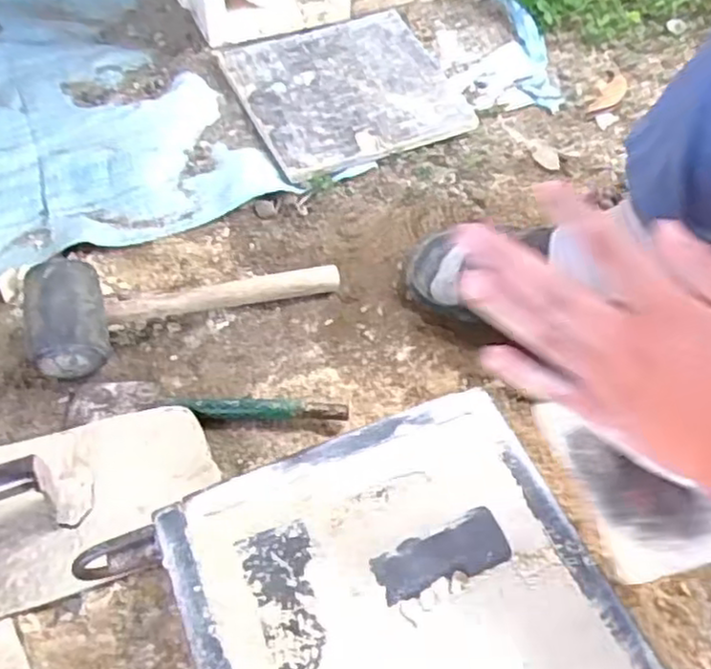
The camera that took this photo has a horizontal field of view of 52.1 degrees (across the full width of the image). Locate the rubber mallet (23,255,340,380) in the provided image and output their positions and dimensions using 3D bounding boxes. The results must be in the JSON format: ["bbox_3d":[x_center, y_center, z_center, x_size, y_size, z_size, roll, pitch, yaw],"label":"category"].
[{"bbox_3d":[-0.156,-0.040,0.683,0.283,0.071,0.087,-16,55,-16],"label":"rubber mallet"}]

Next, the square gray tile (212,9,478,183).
[{"bbox_3d":[-0.010,-0.312,0.911,0.262,0.014,0.245,-21,63,-17],"label":"square gray tile"}]

